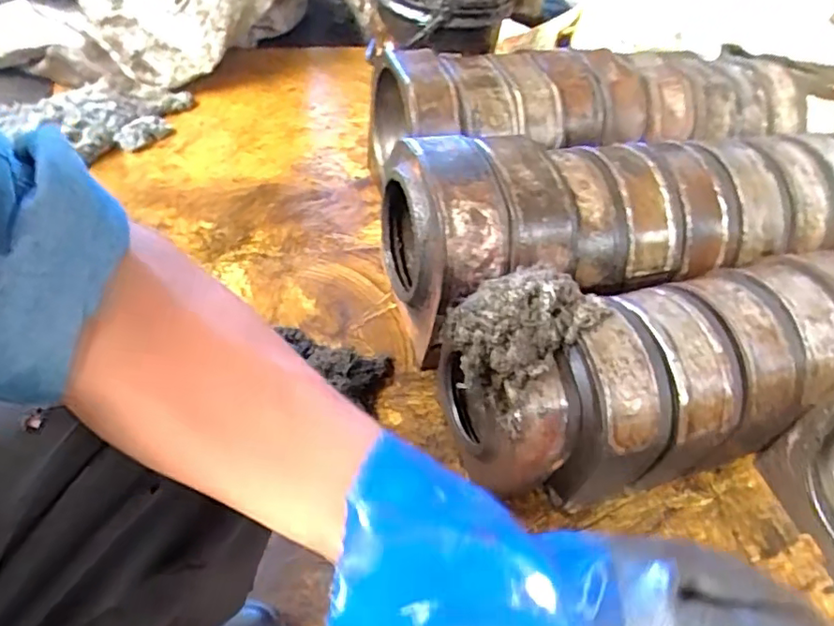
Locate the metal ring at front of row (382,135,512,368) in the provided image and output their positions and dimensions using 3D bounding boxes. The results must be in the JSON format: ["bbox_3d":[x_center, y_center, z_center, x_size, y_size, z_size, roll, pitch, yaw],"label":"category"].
[{"bbox_3d":[0.039,-0.110,0.903,0.132,0.257,0.248,-8,50,-17],"label":"metal ring at front of row"}]

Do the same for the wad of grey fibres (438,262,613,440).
[{"bbox_3d":[0.132,0.016,0.701,0.142,0.109,0.197,39,53,24],"label":"wad of grey fibres"}]

